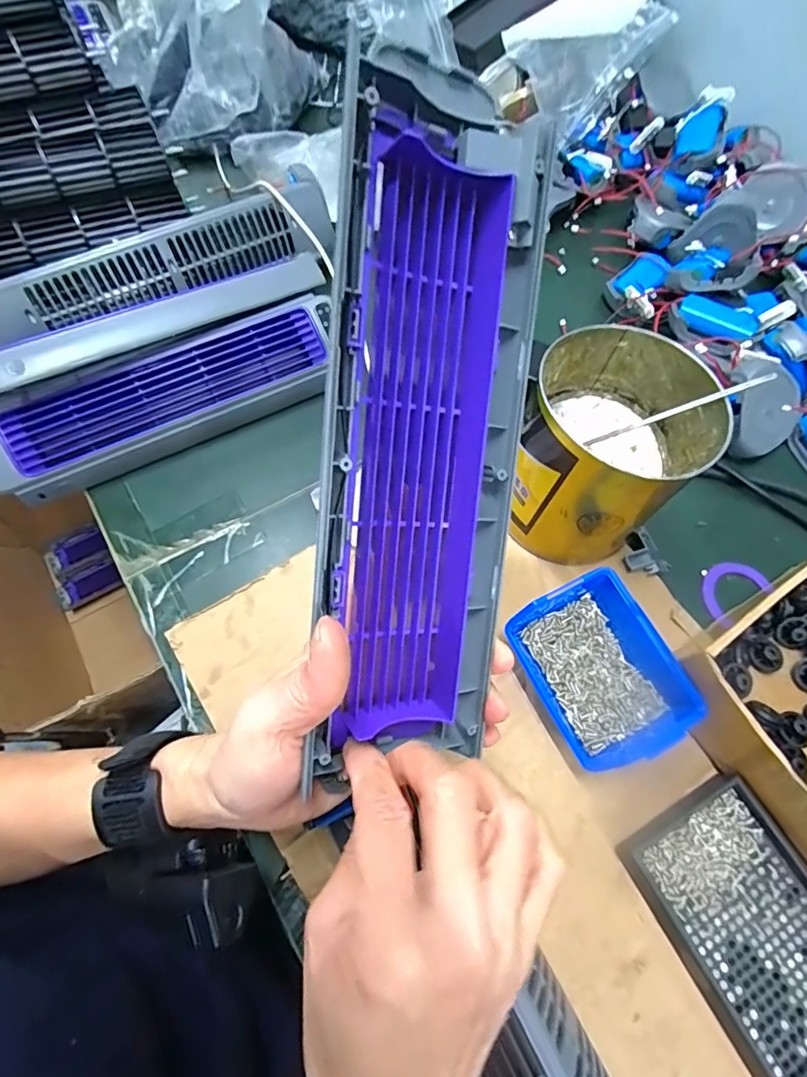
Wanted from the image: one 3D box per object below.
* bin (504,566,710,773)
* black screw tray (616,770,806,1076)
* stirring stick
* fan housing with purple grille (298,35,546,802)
[{"bbox_3d":[0.131,0.087,0.346,0.086,0.044,0.112,-22,69,-14],"label":"bin"},{"bbox_3d":[0.205,0.225,0.301,0.095,0.023,0.137,-25,70,-14],"label":"black screw tray"},{"bbox_3d":[0.177,-0.083,0.341,0.114,0.006,0.006,-18,65,31],"label":"stirring stick"},{"bbox_3d":[0.010,-0.034,0.206,0.074,0.046,0.282,4,101,0],"label":"fan housing with purple grille"}]

